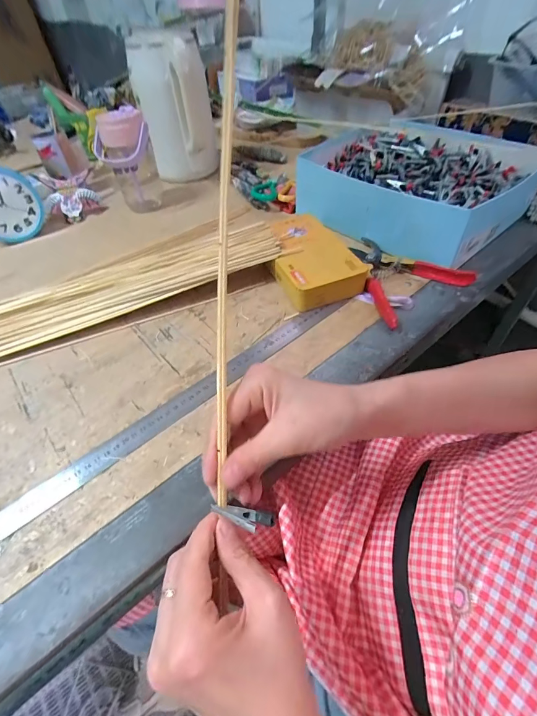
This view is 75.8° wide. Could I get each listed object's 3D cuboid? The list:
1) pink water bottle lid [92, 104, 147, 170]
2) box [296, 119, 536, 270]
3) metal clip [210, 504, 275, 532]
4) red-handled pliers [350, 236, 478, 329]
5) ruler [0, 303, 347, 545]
[{"bbox_3d":[-0.260,-0.384,0.603,0.095,0.072,0.076,-20,50,-14],"label":"pink water bottle lid"},{"bbox_3d":[0.252,-0.302,0.588,0.327,0.086,0.326,34,59,28],"label":"box"},{"bbox_3d":[-0.018,0.099,0.215,0.050,0.009,0.014,-5,43,36],"label":"metal clip"},{"bbox_3d":[0.175,-0.129,0.499,0.158,0.024,0.168,-28,53,-19],"label":"red-handled pliers"},{"bbox_3d":[-0.102,0.055,0.376,0.490,0.006,0.031,-35,56,-24],"label":"ruler"}]

